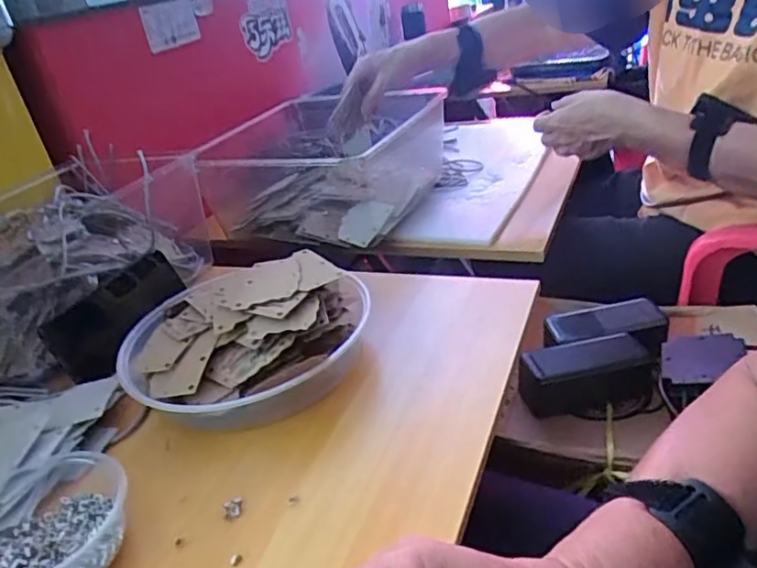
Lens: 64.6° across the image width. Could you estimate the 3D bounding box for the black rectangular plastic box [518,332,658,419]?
[{"bbox_3d":[0.217,0.094,0.638,0.150,0.053,0.059,-14,29,-7],"label":"black rectangular plastic box"}]

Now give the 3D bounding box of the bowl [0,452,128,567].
[{"bbox_3d":[-0.222,0.158,0.390,0.114,0.038,0.112,-8,29,4],"label":"bowl"}]

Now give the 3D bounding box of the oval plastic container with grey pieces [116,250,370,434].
[{"bbox_3d":[-0.122,0.042,0.539,0.216,0.067,0.202,-4,30,11],"label":"oval plastic container with grey pieces"}]

